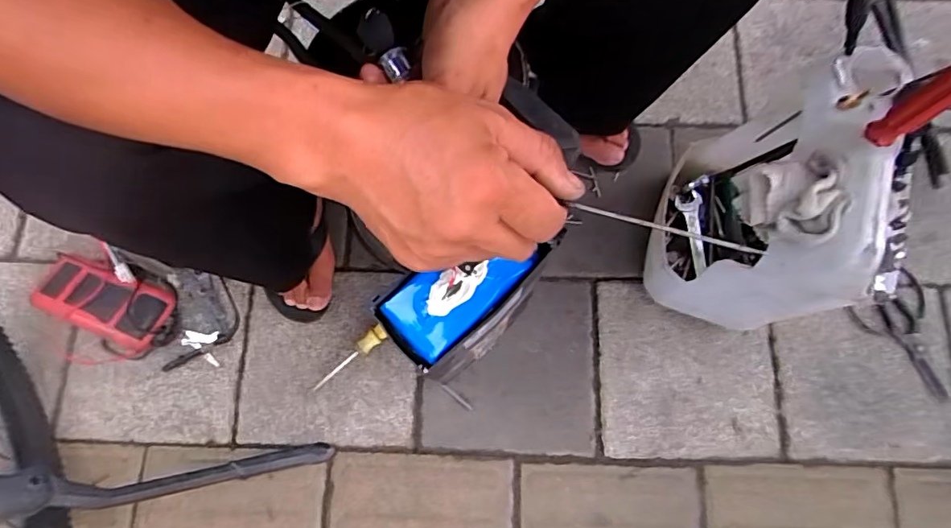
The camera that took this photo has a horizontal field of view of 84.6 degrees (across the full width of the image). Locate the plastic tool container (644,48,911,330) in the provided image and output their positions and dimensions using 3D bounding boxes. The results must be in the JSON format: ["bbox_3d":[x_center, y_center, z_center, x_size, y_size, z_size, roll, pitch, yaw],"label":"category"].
[{"bbox_3d":[0.325,-0.069,0.601,0.150,0.336,0.240,17,76,4],"label":"plastic tool container"}]

